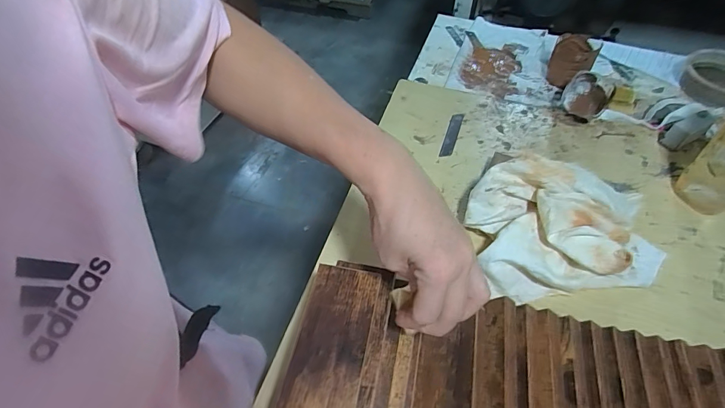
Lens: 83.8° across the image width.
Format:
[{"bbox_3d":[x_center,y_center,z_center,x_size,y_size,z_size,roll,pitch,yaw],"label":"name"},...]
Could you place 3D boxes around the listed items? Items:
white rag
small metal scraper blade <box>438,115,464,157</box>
[{"bbox_3d":[0.237,0.020,0.467,0.227,0.073,0.146,-6,53,-5],"label":"white rag"},{"bbox_3d":[0.134,-0.104,0.609,0.018,0.006,0.094,16,54,12],"label":"small metal scraper blade"}]

